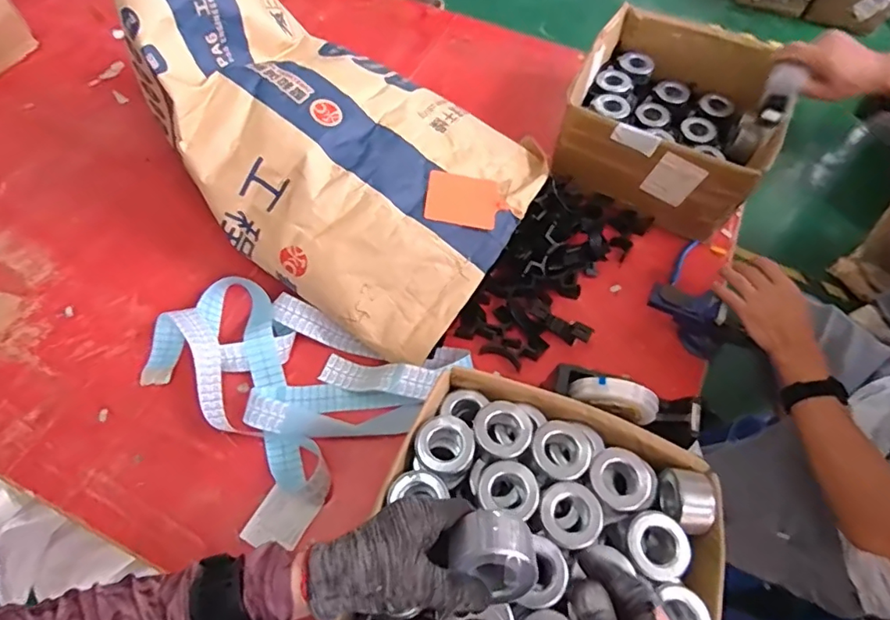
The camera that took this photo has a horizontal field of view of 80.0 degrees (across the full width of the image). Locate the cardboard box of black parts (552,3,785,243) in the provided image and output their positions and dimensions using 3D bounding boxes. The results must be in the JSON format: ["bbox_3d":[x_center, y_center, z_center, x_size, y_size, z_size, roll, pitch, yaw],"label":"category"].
[{"bbox_3d":[0.395,-0.336,0.939,0.323,0.154,0.337,26,63,12],"label":"cardboard box of black parts"}]

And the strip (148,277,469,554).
[{"bbox_3d":[-0.223,0.072,0.788,0.381,0.053,0.346,38,67,18],"label":"strip"}]

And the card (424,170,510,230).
[{"bbox_3d":[0.031,-0.161,0.774,0.115,0.008,0.086,9,64,-3],"label":"card"}]

